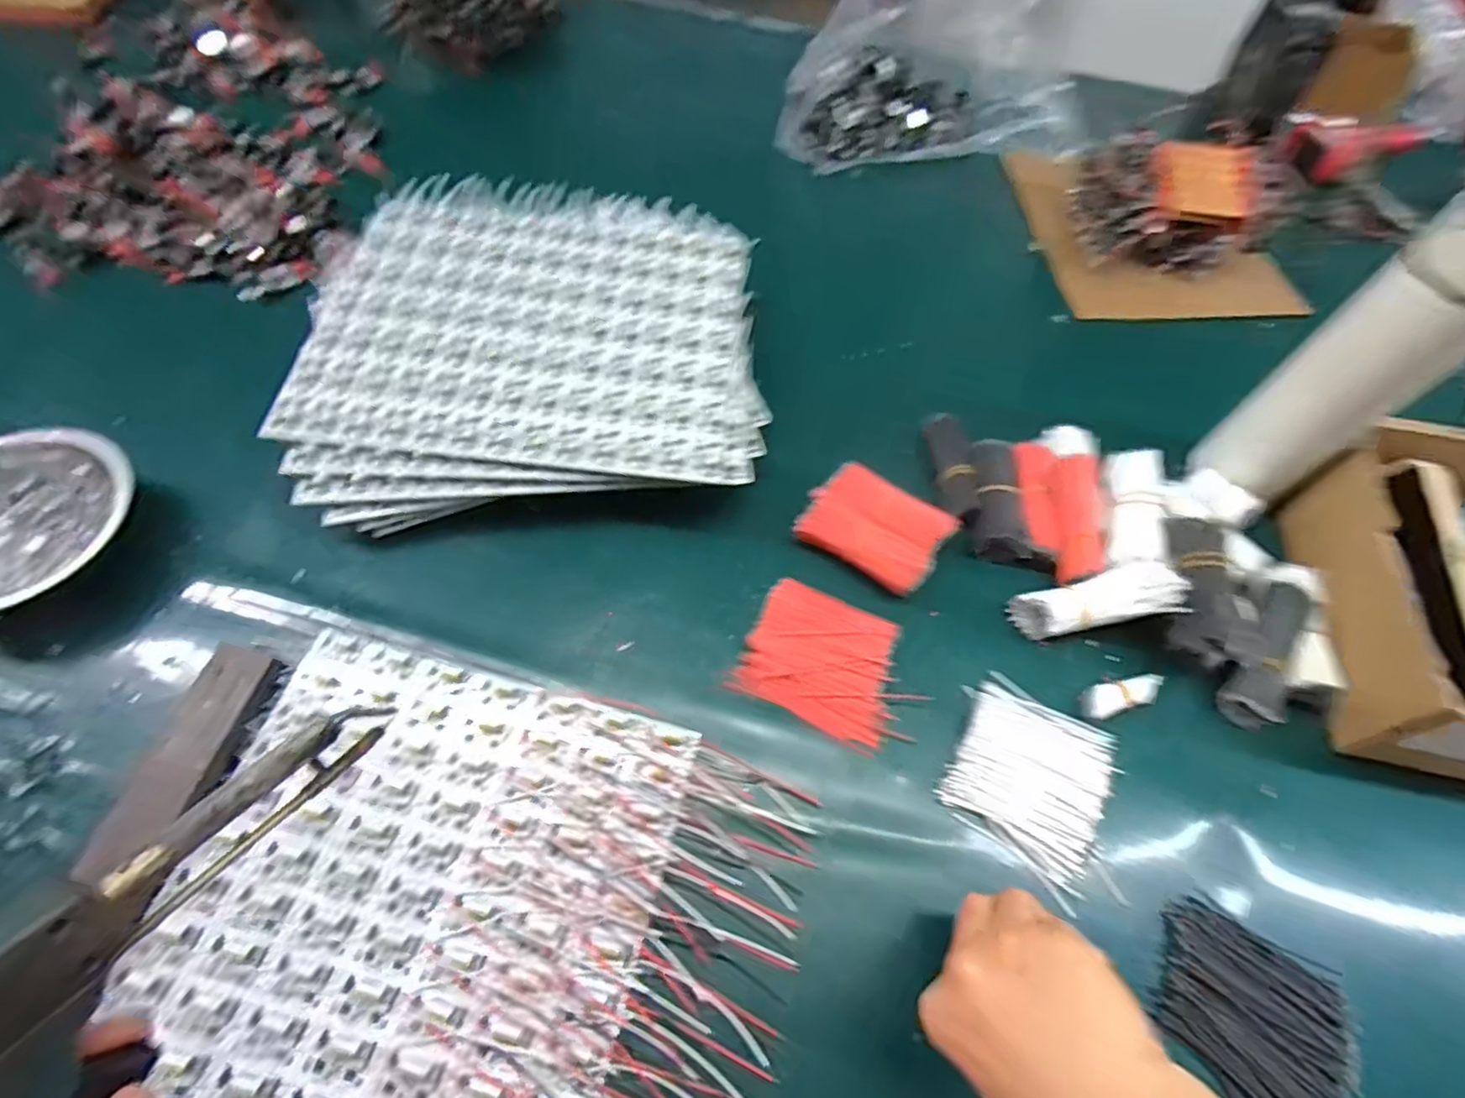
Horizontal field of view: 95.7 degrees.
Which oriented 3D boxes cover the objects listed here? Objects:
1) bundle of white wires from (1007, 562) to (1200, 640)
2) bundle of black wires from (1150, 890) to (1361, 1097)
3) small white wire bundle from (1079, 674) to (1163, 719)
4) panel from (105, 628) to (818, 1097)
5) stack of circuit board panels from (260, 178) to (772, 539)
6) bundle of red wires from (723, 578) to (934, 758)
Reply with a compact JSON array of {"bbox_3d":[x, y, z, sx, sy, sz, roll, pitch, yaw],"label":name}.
[{"bbox_3d":[0.241,0.035,0.440,0.103,0.025,0.035,-16,59,16],"label":"bundle of white wires"},{"bbox_3d":[0.272,0.242,0.348,0.092,0.015,0.084,30,64,14],"label":"bundle of black wires"},{"bbox_3d":[0.251,0.095,0.430,0.056,0.010,0.020,-15,62,-11],"label":"small white wire bundle"},{"bbox_3d":[-0.134,0.214,0.332,0.314,0.013,0.293,12,61,5],"label":"panel"},{"bbox_3d":[-0.146,-0.159,0.489,0.325,0.047,0.286,-2,61,-7],"label":"stack of circuit board panels"},{"bbox_3d":[0.065,0.071,0.427,0.109,0.008,0.088,24,62,11],"label":"bundle of red wires"}]

